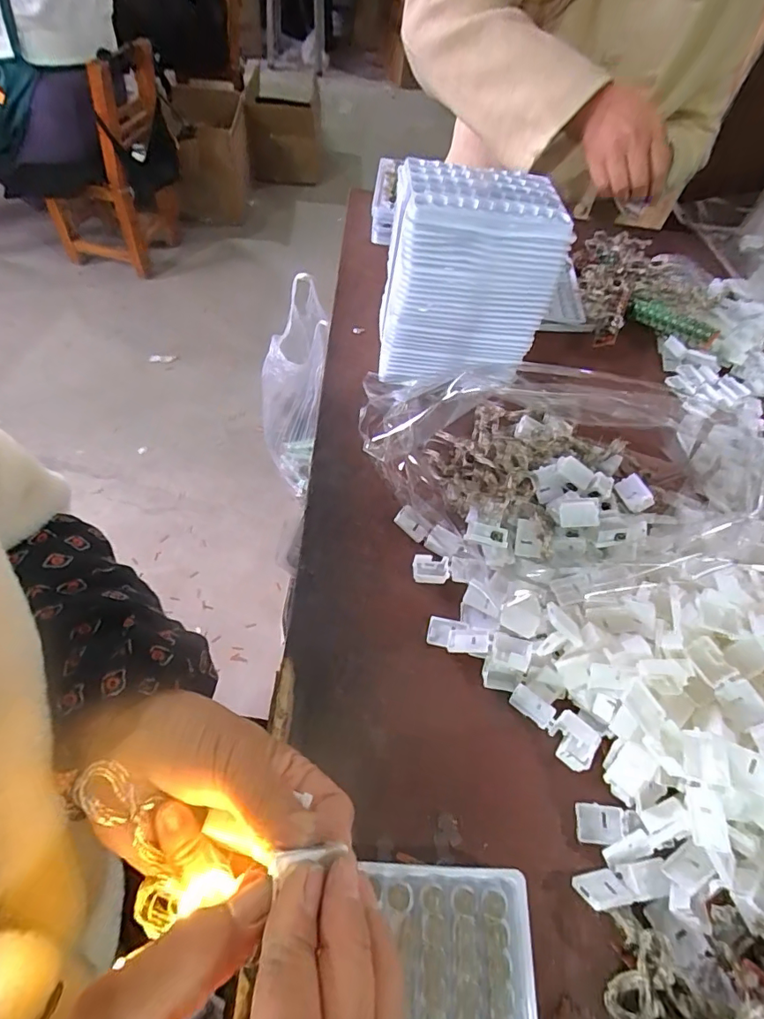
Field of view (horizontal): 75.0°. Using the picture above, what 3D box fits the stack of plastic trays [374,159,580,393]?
[{"bbox_3d":[0.072,-0.197,0.440,0.139,0.155,0.090,7,56,-3],"label":"stack of plastic trays"}]

